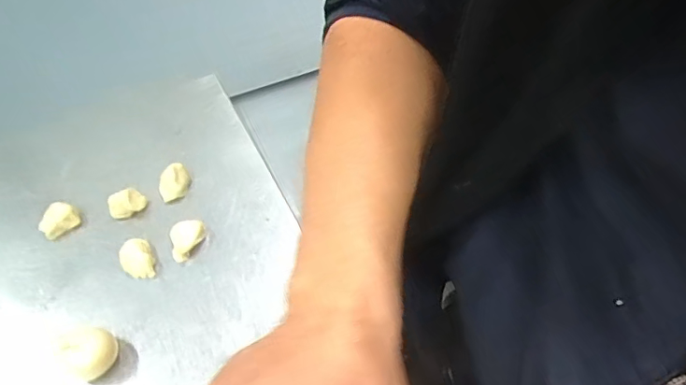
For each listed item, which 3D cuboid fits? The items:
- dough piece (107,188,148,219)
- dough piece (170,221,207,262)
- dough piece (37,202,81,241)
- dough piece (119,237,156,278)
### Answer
[{"bbox_3d":[-0.167,0.009,0.403,0.017,0.018,0.026,37,63,23],"label":"dough piece"},{"bbox_3d":[-0.117,0.033,0.388,0.020,0.012,0.032,31,61,20],"label":"dough piece"},{"bbox_3d":[-0.212,0.022,0.391,0.015,0.023,0.027,36,62,22],"label":"dough piece"},{"bbox_3d":[-0.149,0.049,0.378,0.022,0.016,0.027,-24,59,-16],"label":"dough piece"}]

